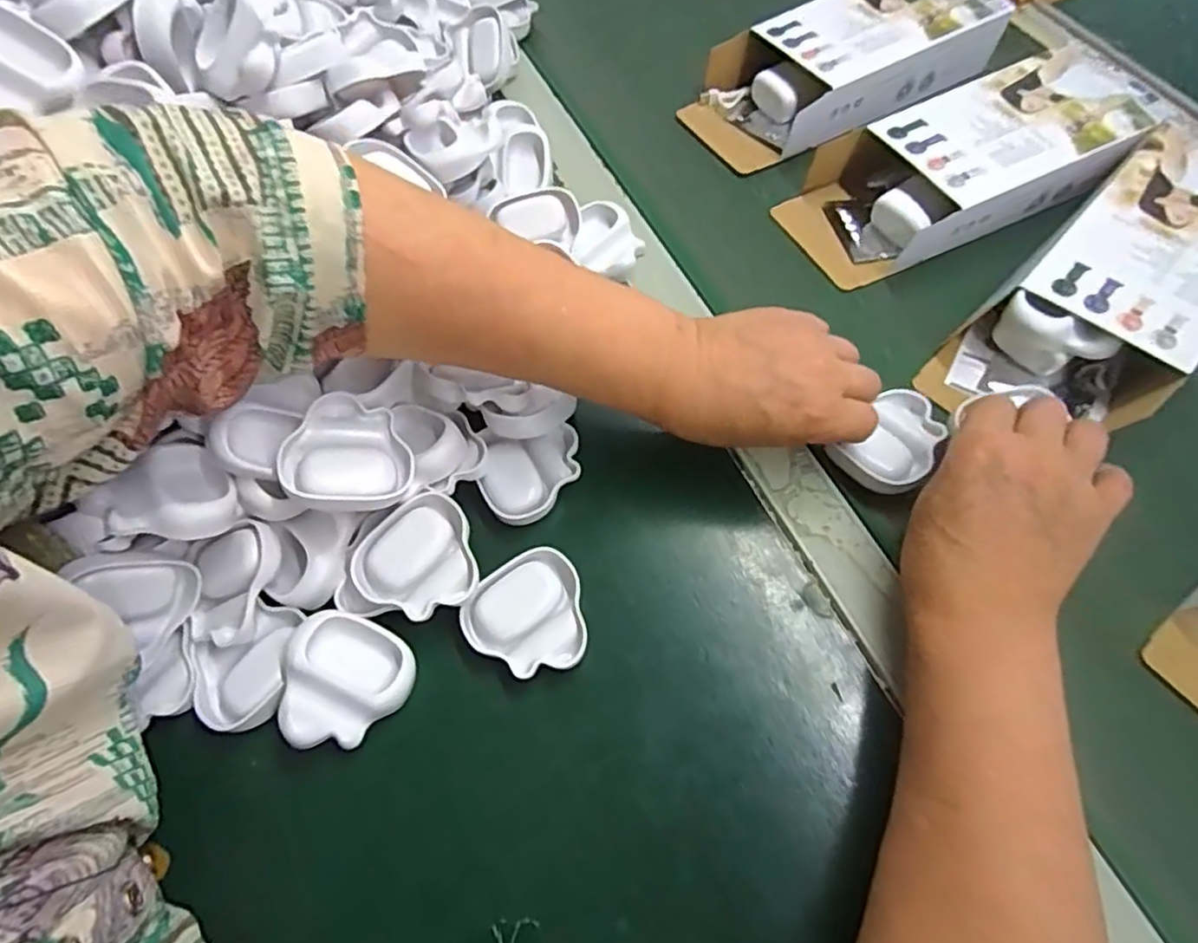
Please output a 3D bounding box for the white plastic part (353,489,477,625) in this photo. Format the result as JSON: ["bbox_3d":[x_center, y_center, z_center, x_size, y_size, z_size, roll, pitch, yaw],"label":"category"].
[{"bbox_3d":[-0.095,0.047,0.347,0.061,0.015,0.059,-28,66,-13],"label":"white plastic part"}]

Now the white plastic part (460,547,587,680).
[{"bbox_3d":[-0.038,0.076,0.346,0.061,0.011,0.061,-20,64,-9],"label":"white plastic part"}]

